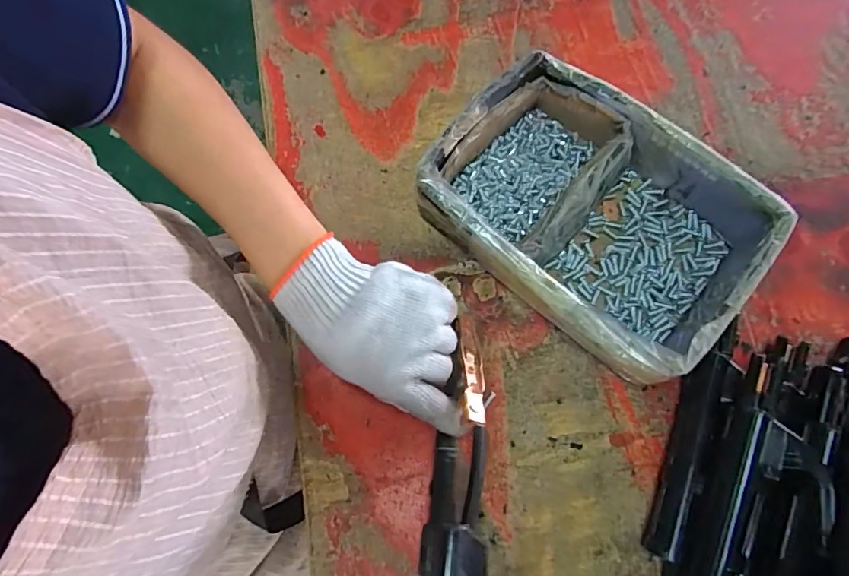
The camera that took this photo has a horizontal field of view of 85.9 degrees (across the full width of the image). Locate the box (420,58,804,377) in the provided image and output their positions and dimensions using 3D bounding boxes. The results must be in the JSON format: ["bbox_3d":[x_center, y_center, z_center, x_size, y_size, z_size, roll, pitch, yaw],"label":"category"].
[{"bbox_3d":[0.137,-0.062,0.381,0.249,0.066,0.178,40,78,10],"label":"box"}]

